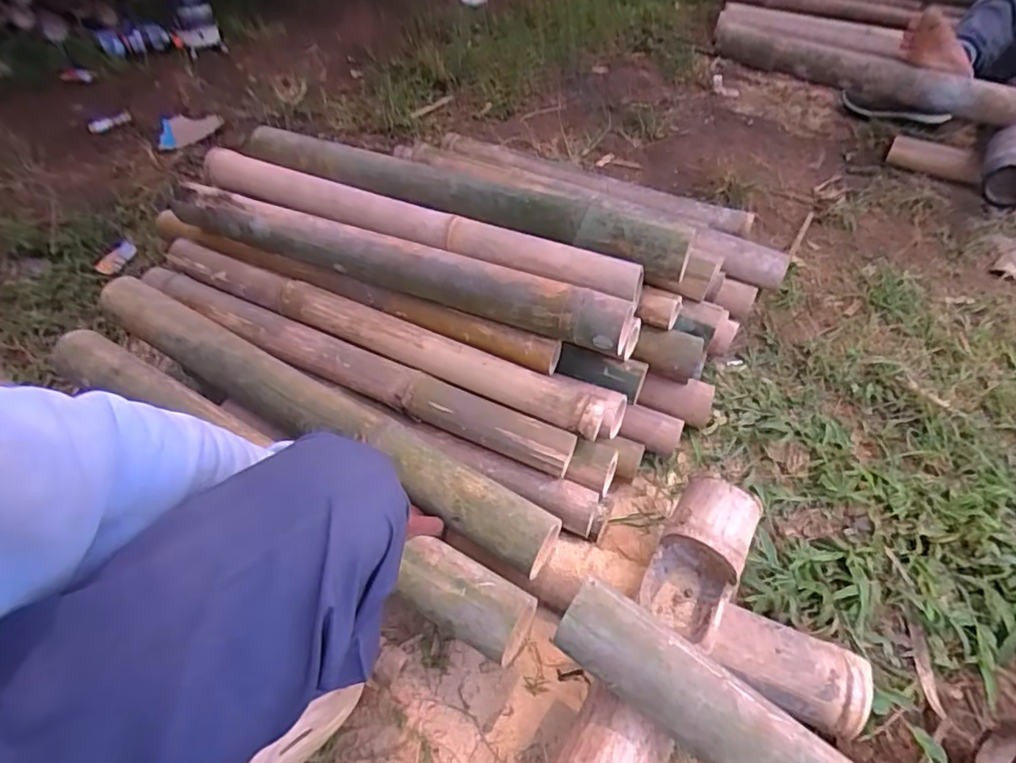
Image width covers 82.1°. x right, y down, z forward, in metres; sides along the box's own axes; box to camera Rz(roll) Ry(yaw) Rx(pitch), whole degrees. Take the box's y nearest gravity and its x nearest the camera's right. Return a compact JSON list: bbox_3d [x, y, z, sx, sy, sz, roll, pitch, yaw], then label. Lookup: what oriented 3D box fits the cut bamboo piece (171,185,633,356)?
[{"bbox_3d":[-0.169,-0.170,0.792,0.682,0.072,0.061,19,50,13],"label":"cut bamboo piece"}]

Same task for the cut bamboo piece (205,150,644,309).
[{"bbox_3d":[-0.152,-0.228,0.831,0.697,0.057,0.082,22,50,15],"label":"cut bamboo piece"}]

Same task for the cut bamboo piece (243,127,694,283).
[{"bbox_3d":[-0.075,-0.277,0.829,0.713,0.066,0.080,21,50,14],"label":"cut bamboo piece"}]

